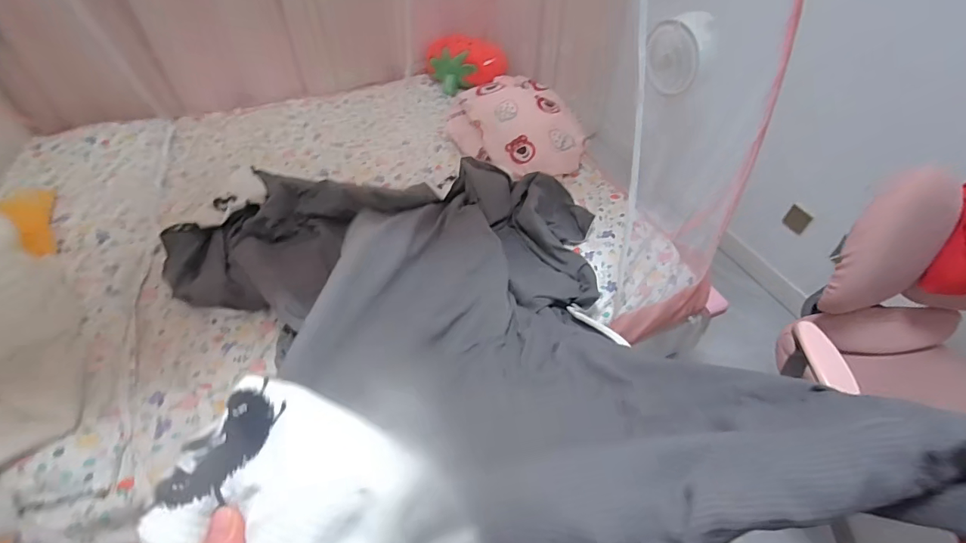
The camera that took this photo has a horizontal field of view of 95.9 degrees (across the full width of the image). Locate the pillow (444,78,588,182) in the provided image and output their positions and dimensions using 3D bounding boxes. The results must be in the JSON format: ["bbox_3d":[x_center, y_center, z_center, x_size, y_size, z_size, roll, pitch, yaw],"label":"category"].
[{"bbox_3d":[0.098,-0.562,1.619,0.425,0.155,0.603,-13,50,-10],"label":"pillow"}]

